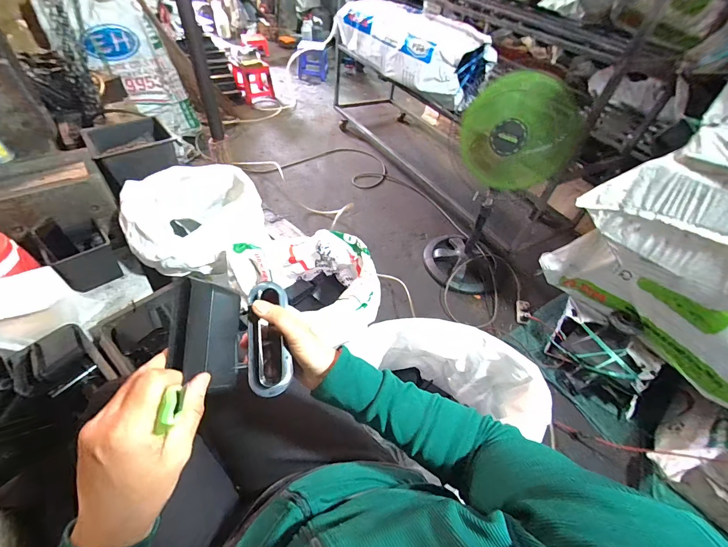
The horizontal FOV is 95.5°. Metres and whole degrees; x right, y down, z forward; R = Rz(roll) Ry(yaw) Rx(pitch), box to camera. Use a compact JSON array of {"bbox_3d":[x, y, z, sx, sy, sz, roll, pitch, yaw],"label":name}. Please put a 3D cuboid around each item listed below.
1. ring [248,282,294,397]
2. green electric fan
[{"bbox_3d":[-0.106,0.071,0.370,0.044,0.021,0.123,-5,77,-10],"label":"ring"},{"bbox_3d":[0.556,-0.335,1.386,0.406,0.874,0.435,25,51,15],"label":"green electric fan"}]

